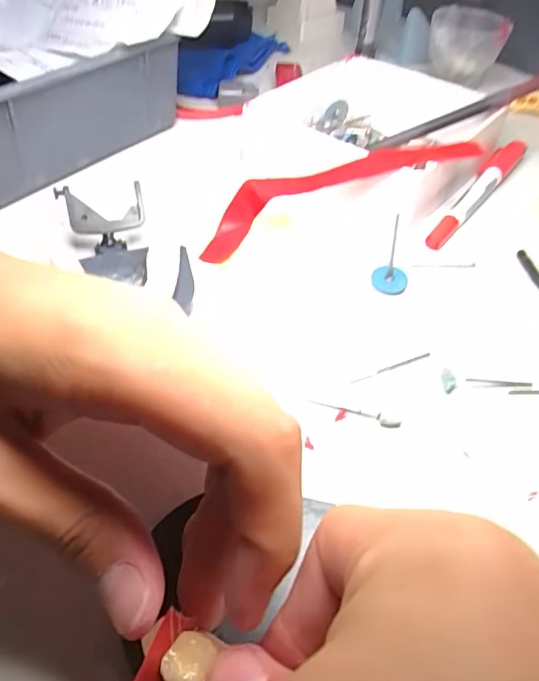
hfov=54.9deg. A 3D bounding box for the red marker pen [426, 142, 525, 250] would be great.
[{"bbox_3d":[0.131,-0.095,0.324,0.014,0.017,0.135,29,52,22],"label":"red marker pen"}]

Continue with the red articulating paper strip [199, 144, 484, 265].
[{"bbox_3d":[0.037,-0.084,0.284,0.161,0.029,0.022,-18,48,0],"label":"red articulating paper strip"}]

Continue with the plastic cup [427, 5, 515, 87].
[{"bbox_3d":[0.168,-0.255,0.448,0.062,0.045,0.060,16,48,12],"label":"plastic cup"}]

